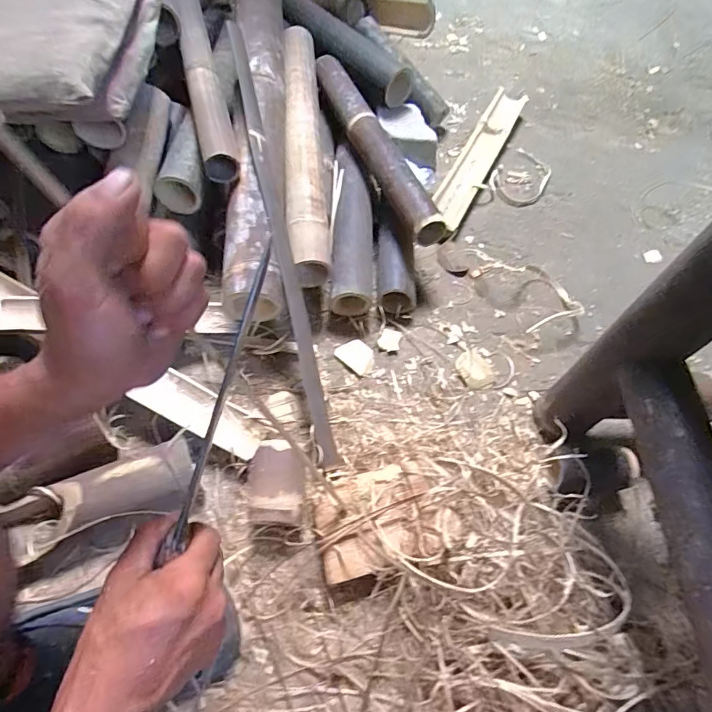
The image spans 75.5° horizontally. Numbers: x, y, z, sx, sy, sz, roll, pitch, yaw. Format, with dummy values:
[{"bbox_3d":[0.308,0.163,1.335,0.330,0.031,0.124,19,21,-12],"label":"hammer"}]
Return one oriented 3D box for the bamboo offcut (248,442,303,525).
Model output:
[{"bbox_3d":[-0.098,0.160,0.573,0.066,0.055,0.097,-4,61,-6],"label":"bamboo offcut"}]

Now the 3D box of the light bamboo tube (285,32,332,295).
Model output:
[{"bbox_3d":[-0.085,-0.337,0.753,0.064,0.077,0.473,-3,73,-4],"label":"light bamboo tube"}]

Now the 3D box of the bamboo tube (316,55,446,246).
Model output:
[{"bbox_3d":[0.022,-0.370,0.792,0.055,0.069,0.466,-21,62,-13],"label":"bamboo tube"}]

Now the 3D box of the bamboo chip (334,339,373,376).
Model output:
[{"bbox_3d":[0.001,-0.001,0.711,0.059,0.013,0.044,40,66,19],"label":"bamboo chip"}]

